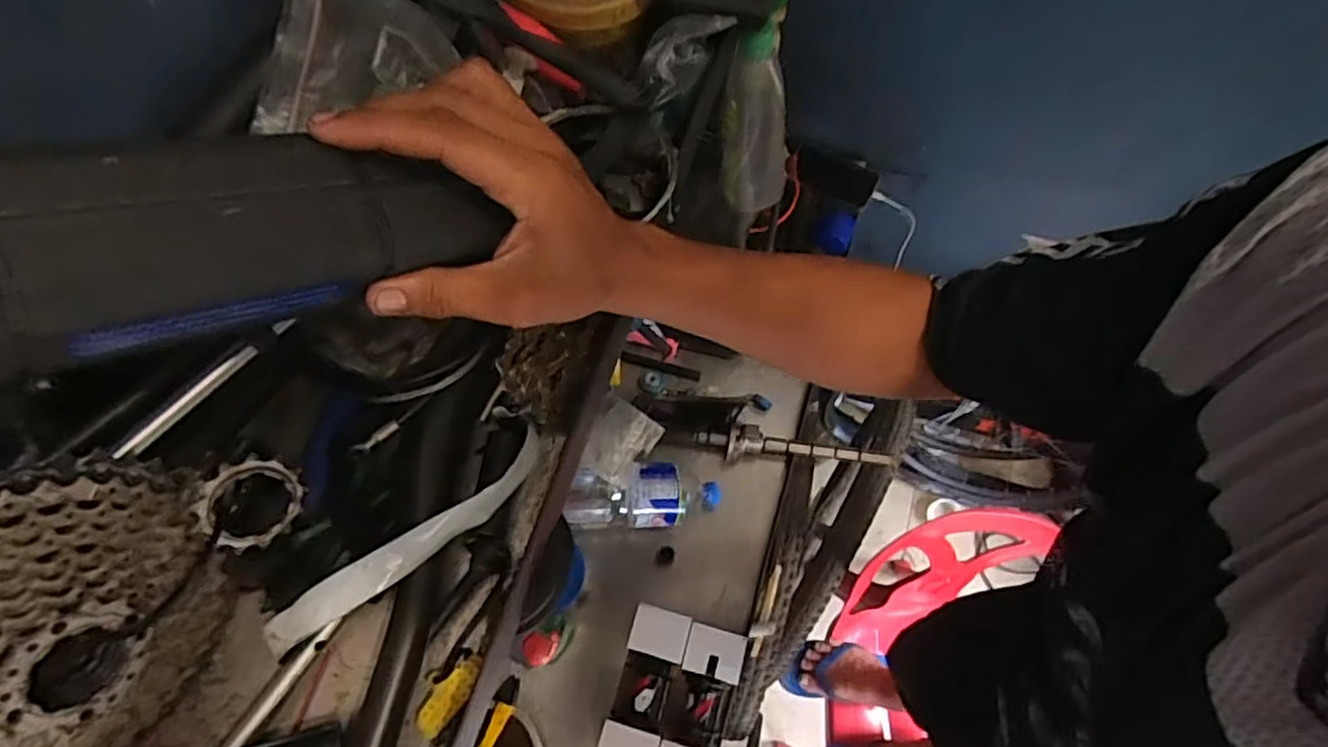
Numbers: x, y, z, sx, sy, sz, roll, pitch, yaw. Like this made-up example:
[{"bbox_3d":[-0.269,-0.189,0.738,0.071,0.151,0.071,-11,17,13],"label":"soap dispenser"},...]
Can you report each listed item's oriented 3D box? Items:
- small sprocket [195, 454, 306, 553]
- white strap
[{"bbox_3d":[-0.206,0.065,0.332,0.005,0.046,0.046,19,81,45],"label":"small sprocket"},{"bbox_3d":[-0.132,0.088,0.351,0.168,0.017,0.026,-37,74,-14],"label":"white strap"}]

